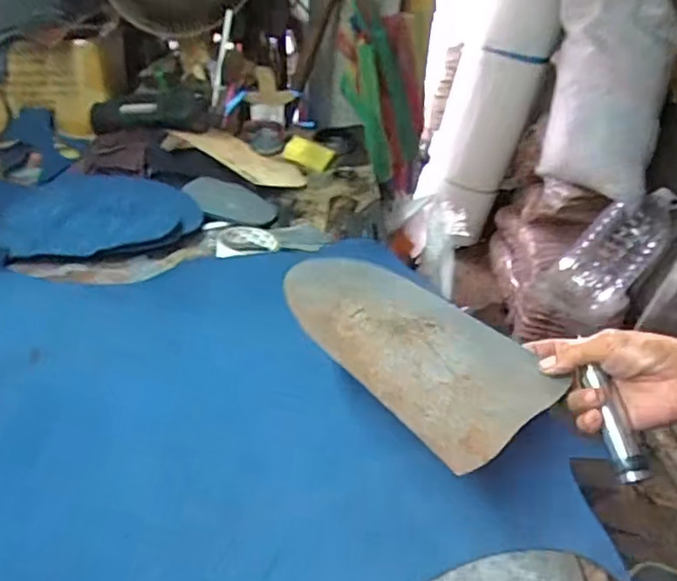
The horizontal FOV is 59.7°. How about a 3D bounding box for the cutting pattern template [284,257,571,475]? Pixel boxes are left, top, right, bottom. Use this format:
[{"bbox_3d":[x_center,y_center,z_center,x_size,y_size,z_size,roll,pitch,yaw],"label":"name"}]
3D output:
[{"bbox_3d":[0.059,0.037,0.537,0.146,0.022,0.267,-28,45,-30],"label":"cutting pattern template"}]

